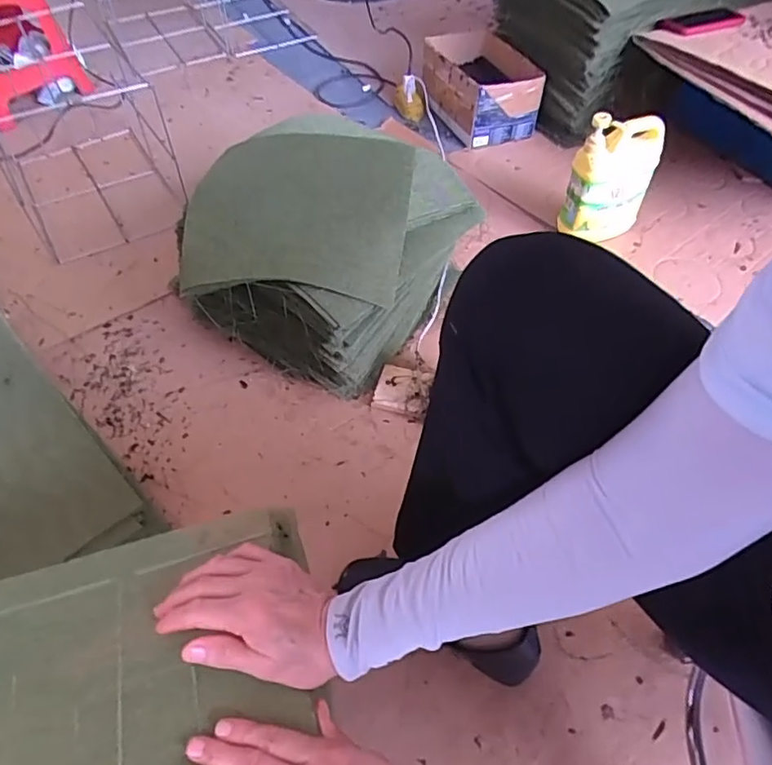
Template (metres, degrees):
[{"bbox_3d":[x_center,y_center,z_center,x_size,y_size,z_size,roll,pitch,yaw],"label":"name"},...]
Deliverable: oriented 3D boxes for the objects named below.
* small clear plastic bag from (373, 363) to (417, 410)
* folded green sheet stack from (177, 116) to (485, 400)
[{"bbox_3d":[0.014,0.006,0.877,0.056,0.017,0.080,12,54,8],"label":"small clear plastic bag"},{"bbox_3d":[-0.099,-0.202,0.895,0.340,0.243,0.365,29,58,20],"label":"folded green sheet stack"}]

